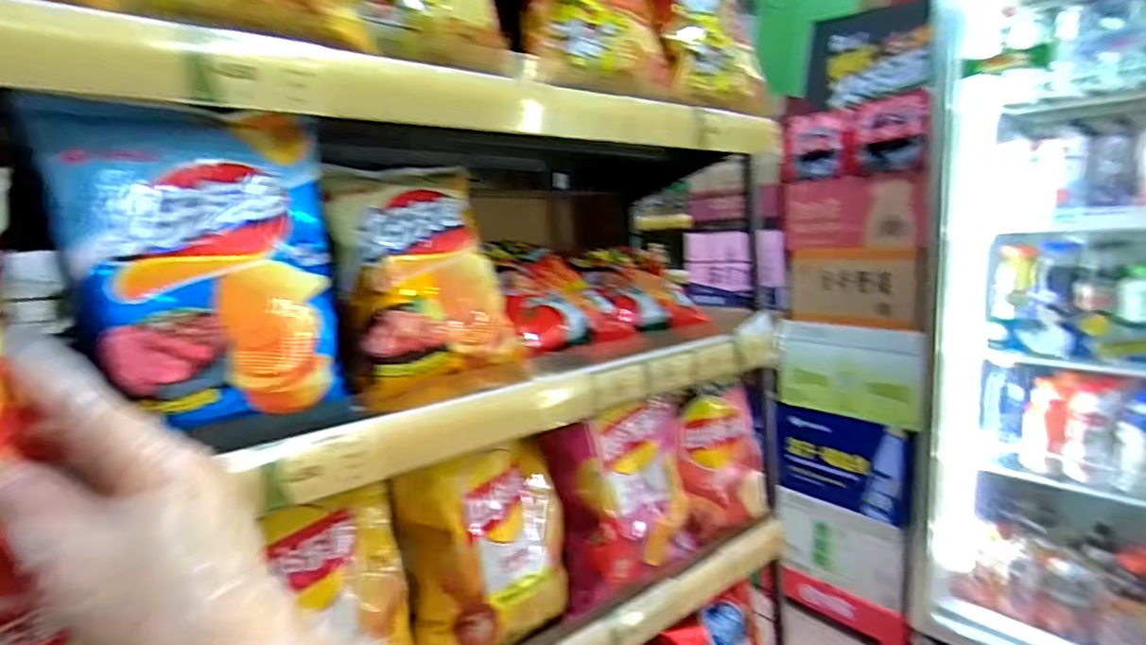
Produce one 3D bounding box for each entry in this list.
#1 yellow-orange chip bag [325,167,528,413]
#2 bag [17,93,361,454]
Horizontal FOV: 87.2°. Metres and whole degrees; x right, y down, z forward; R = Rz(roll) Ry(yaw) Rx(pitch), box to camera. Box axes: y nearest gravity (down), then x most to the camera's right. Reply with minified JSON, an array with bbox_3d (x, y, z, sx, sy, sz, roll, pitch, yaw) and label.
[{"bbox_3d":[-0.113,-0.036,0.451,0.121,0.189,0.057,-6,-12,-29],"label":"yellow-orange chip bag"},{"bbox_3d":[-0.200,-0.027,0.339,0.131,0.181,0.053,-9,11,-43],"label":"bag"}]

